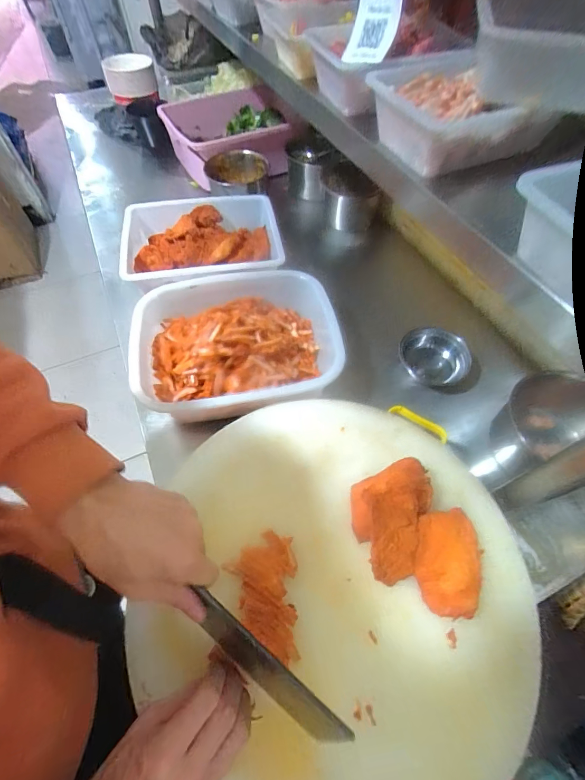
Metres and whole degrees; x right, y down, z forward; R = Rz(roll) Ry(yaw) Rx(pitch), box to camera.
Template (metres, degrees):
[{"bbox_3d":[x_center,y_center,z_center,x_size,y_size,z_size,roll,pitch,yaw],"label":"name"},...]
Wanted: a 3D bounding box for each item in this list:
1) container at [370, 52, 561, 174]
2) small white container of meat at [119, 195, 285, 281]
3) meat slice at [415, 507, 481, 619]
[{"bbox_3d":[0.164,-0.307,0.395,0.138,0.061,0.148,-17,59,-10],"label":"container"},{"bbox_3d":[-0.194,-0.310,0.749,0.323,0.078,0.260,-8,58,-5],"label":"small white container of meat"},{"bbox_3d":[0.165,0.179,0.369,0.064,0.012,0.104,9,58,5],"label":"meat slice"}]

